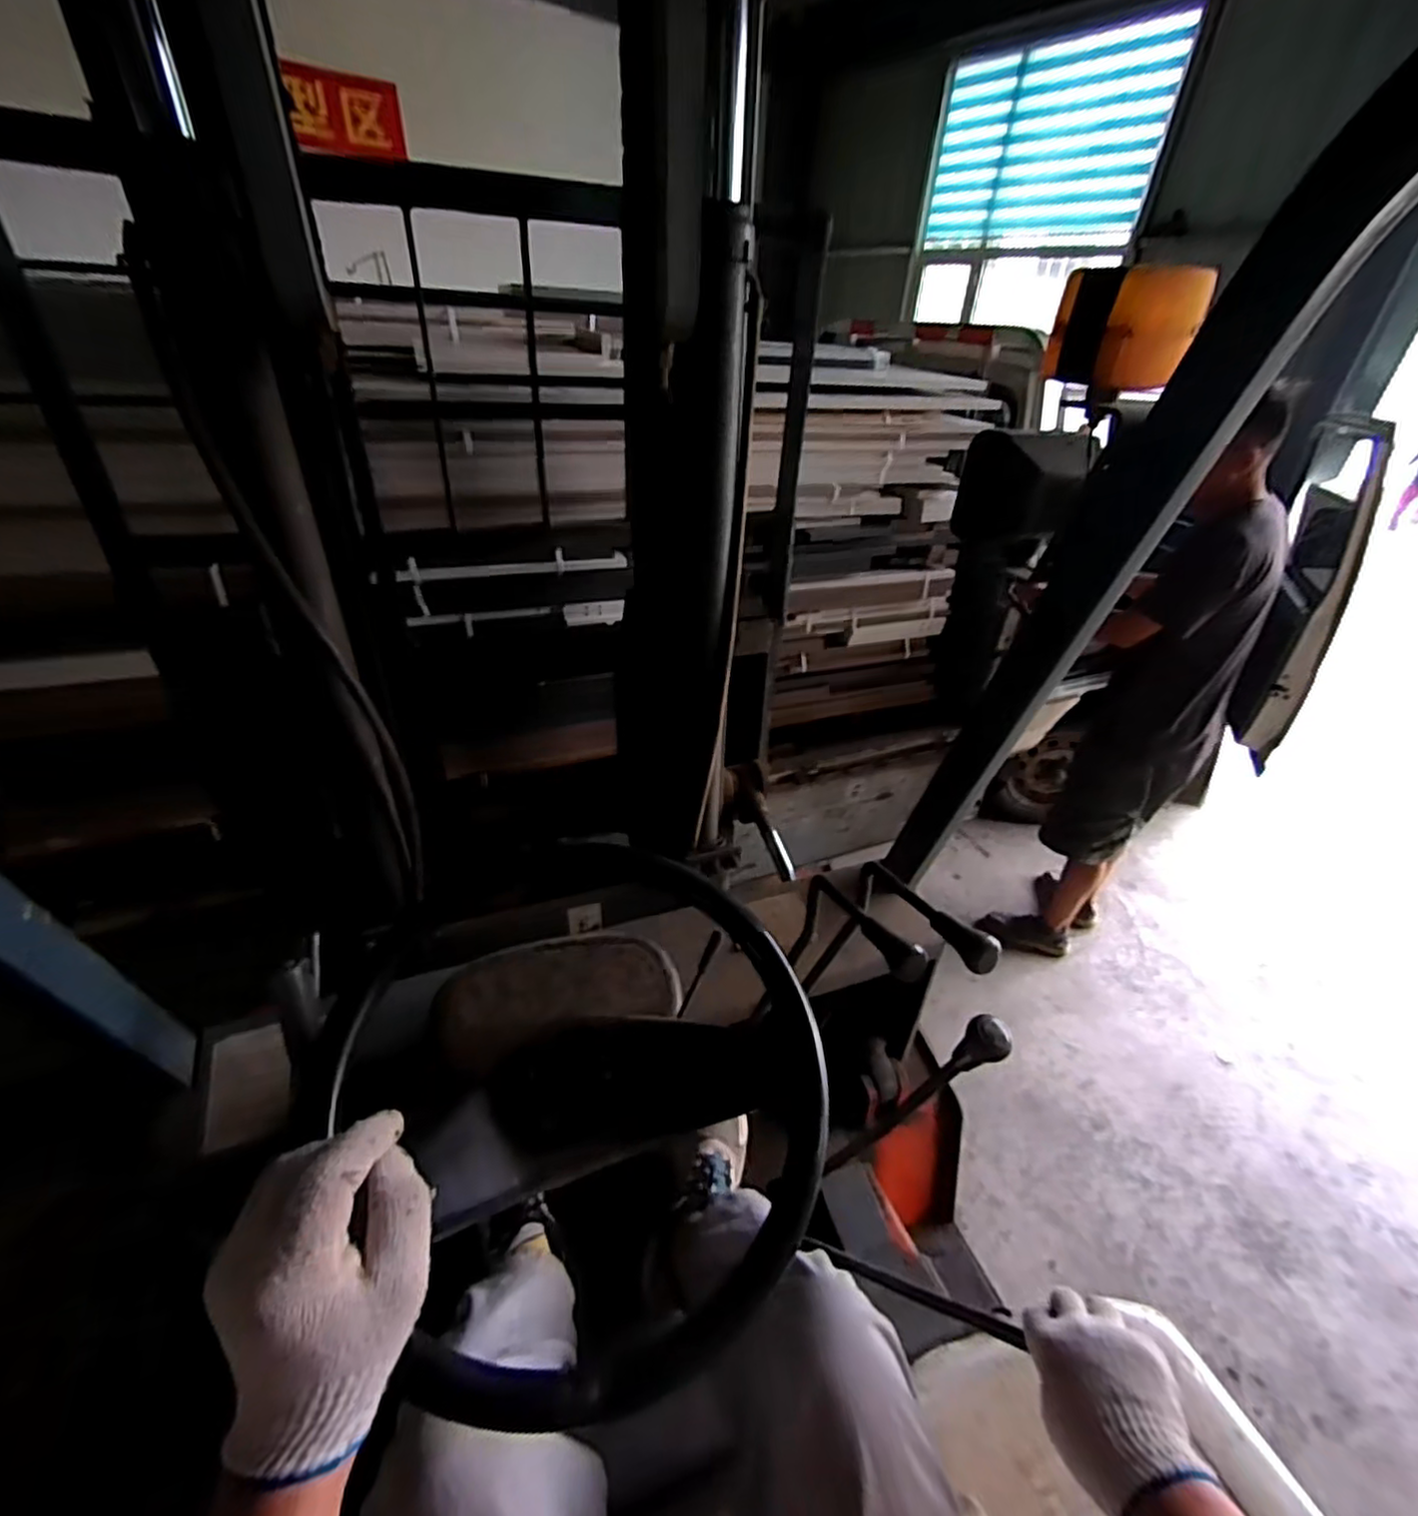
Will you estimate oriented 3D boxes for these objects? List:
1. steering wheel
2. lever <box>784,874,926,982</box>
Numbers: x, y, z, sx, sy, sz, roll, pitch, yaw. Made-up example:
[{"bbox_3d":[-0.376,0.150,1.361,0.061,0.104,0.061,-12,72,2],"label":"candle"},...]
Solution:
[{"bbox_3d":[-0.088,0.230,0.462,0.334,0.061,0.338,5,66,-12],"label":"steering wheel"},{"bbox_3d":[0.145,0.182,0.676,0.035,0.100,0.228,-4,-2,-17],"label":"lever"}]

